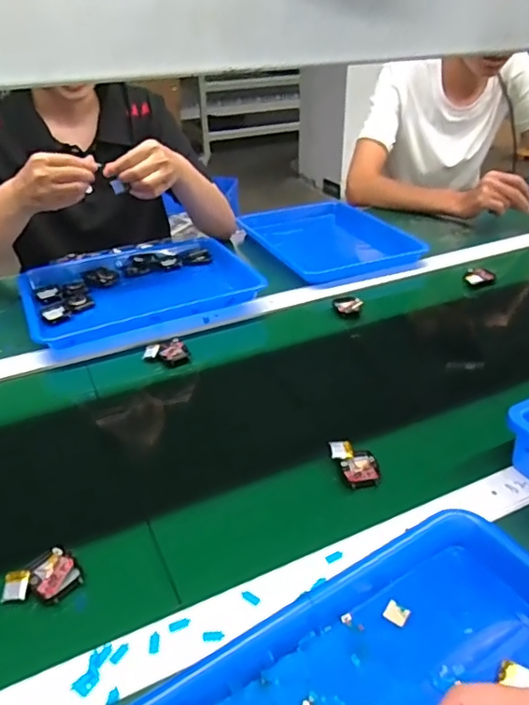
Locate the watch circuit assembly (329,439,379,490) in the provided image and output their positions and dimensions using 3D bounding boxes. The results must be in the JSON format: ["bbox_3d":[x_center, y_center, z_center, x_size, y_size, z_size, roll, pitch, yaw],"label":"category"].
[{"bbox_3d":[0.091,0.107,0.543,0.037,0.018,0.054,-14,36,-18],"label":"watch circuit assembly"}]

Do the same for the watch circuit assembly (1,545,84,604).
[{"bbox_3d":[-0.178,0.184,0.441,0.054,0.018,0.039,-25,41,-31],"label":"watch circuit assembly"}]

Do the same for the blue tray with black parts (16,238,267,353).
[{"bbox_3d":[-0.203,-0.120,0.898,0.355,0.048,0.321,-16,34,-19],"label":"blue tray with black parts"}]

